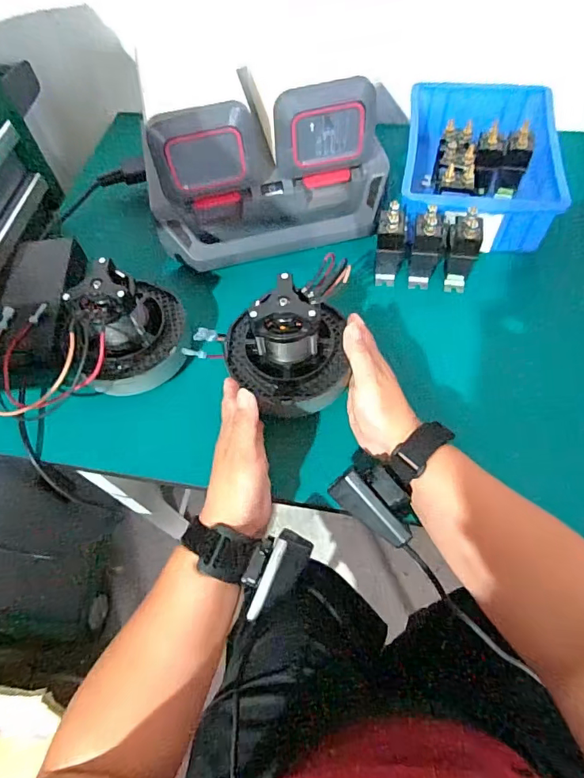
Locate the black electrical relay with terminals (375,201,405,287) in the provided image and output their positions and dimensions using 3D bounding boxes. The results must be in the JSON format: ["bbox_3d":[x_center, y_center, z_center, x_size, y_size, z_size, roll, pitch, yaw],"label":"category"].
[{"bbox_3d":[0.113,-0.164,0.520,0.032,0.093,0.031,8,60,9],"label":"black electrical relay with terminals"}]

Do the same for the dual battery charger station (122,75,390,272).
[{"bbox_3d":[-0.023,-0.229,0.514,0.277,0.164,0.085,-14,59,-4],"label":"dual battery charger station"}]

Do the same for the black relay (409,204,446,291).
[{"bbox_3d":[0.153,-0.159,0.514,0.032,0.082,0.040,15,61,13],"label":"black relay"}]

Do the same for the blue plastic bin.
[{"bbox_3d":[0.233,-0.282,0.577,0.176,0.082,0.252,8,60,9],"label":"blue plastic bin"}]

